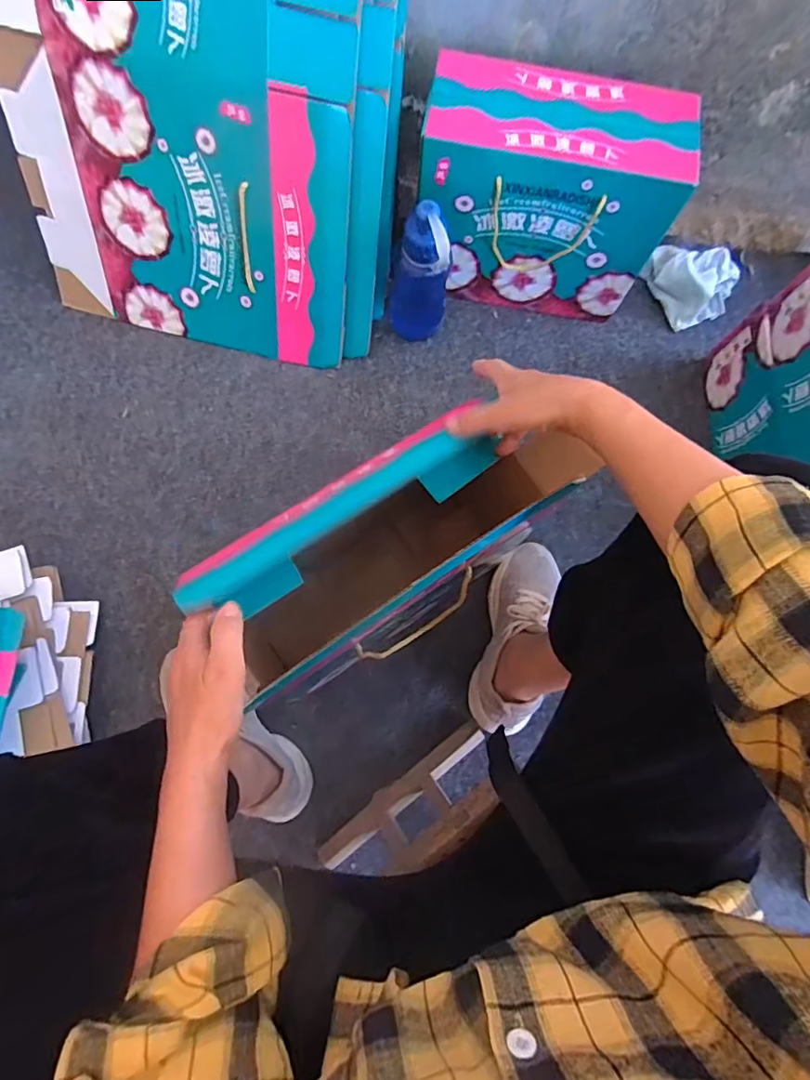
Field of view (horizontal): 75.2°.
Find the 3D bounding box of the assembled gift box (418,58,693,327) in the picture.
[{"bbox_3d":[0.192,-0.485,0.763,0.328,0.259,0.147,6,76,0],"label":"assembled gift box"}]

